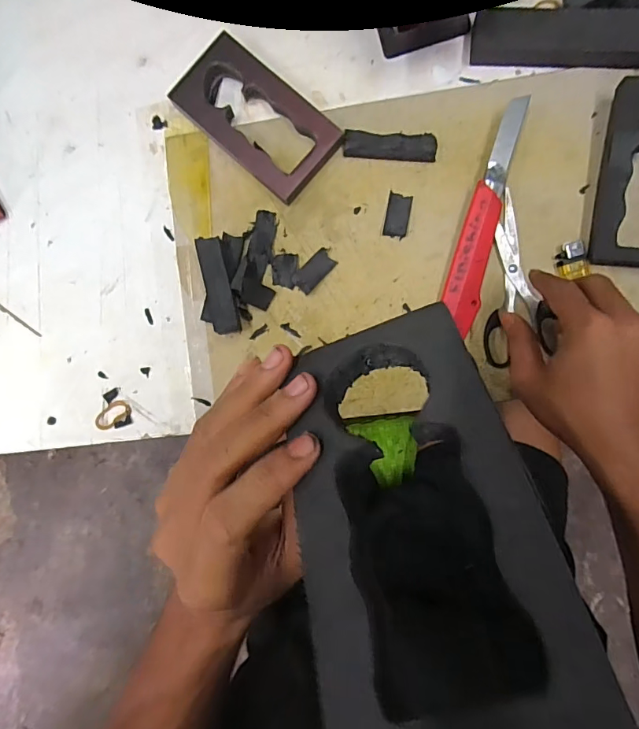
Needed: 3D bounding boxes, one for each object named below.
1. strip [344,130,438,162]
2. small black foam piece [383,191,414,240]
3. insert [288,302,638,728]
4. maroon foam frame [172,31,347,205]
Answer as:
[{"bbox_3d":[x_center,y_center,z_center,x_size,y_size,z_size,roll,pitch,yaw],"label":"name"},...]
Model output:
[{"bbox_3d":[0.063,-0.195,0.407,0.081,0.012,0.021,4,90,4],"label":"strip"},{"bbox_3d":[0.070,-0.133,0.408,0.021,0.007,0.039,11,90,4],"label":"small black foam piece"},{"bbox_3d":[0.030,0.047,0.159,0.082,0.011,0.141,-22,55,15],"label":"insert"},{"bbox_3d":[-0.054,-0.219,0.409,0.143,0.022,0.078,42,92,4],"label":"maroon foam frame"}]

